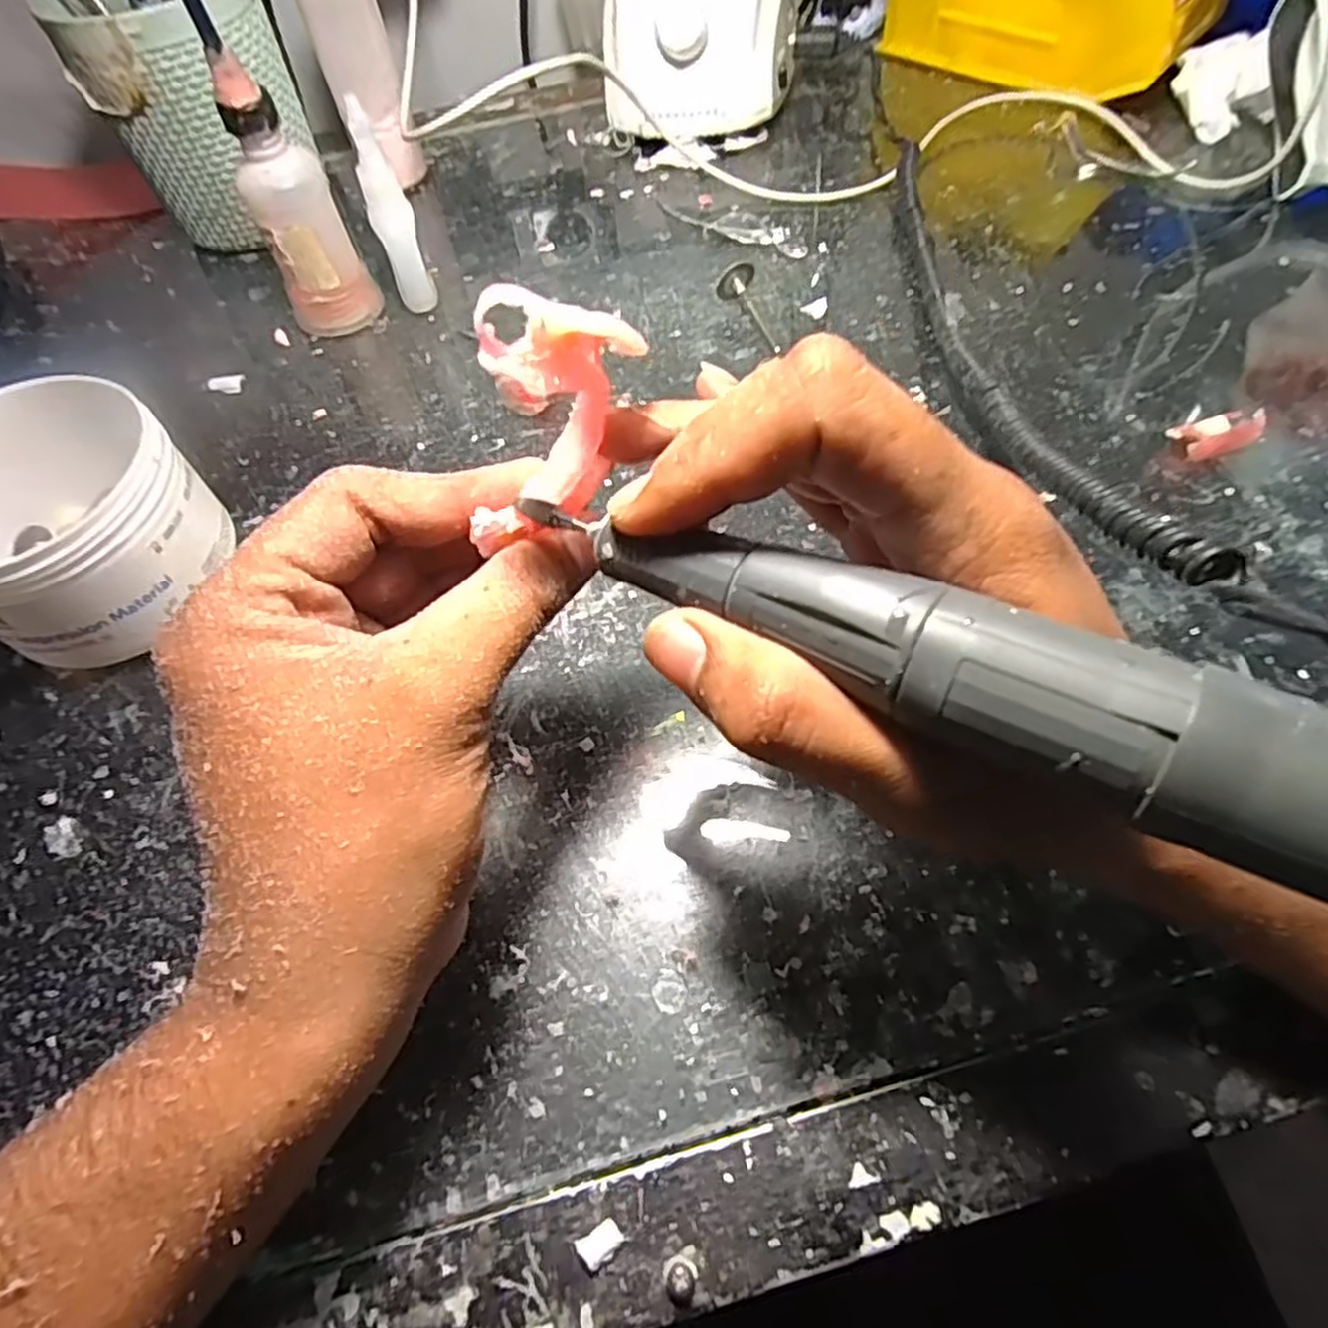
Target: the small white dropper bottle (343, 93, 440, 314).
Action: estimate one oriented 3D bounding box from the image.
[{"bbox_3d":[-0.126,-0.206,0.351,0.019,0.087,0.017,-22,61,-9],"label":"small white dropper bottle"}]

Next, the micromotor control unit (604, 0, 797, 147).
[{"bbox_3d":[0.022,-0.367,0.438,0.102,0.081,0.120,4,60,6],"label":"micromotor control unit"}]

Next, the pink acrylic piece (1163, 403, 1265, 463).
[{"bbox_3d":[0.218,-0.091,0.300,0.036,0.013,0.019,-15,60,-5],"label":"pink acrylic piece"}]

